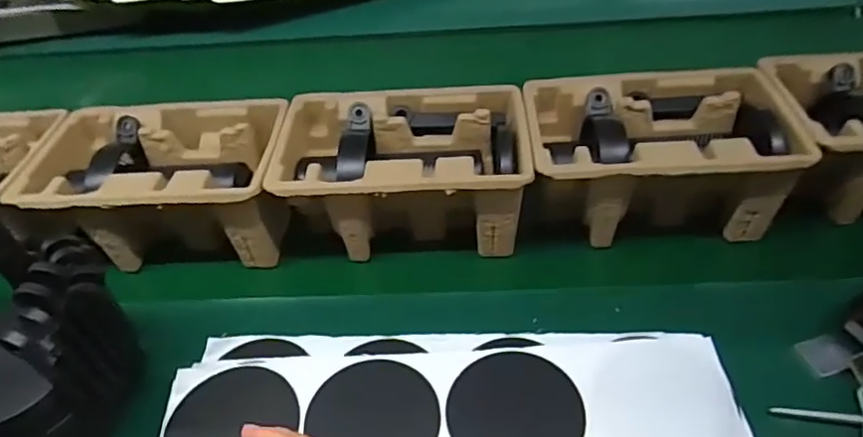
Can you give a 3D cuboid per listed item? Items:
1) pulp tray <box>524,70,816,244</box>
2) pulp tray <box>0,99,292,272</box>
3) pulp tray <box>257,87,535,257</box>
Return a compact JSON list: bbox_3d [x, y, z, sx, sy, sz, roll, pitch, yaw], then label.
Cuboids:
[{"bbox_3d":[0.202,-0.057,0.553,0.218,0.108,0.152,-1,42,4],"label":"pulp tray"},{"bbox_3d":[-0.254,-0.028,0.573,0.228,0.103,0.149,-3,42,2],"label":"pulp tray"},{"bbox_3d":[-0.024,-0.041,0.560,0.220,0.104,0.142,-2,42,3],"label":"pulp tray"}]

